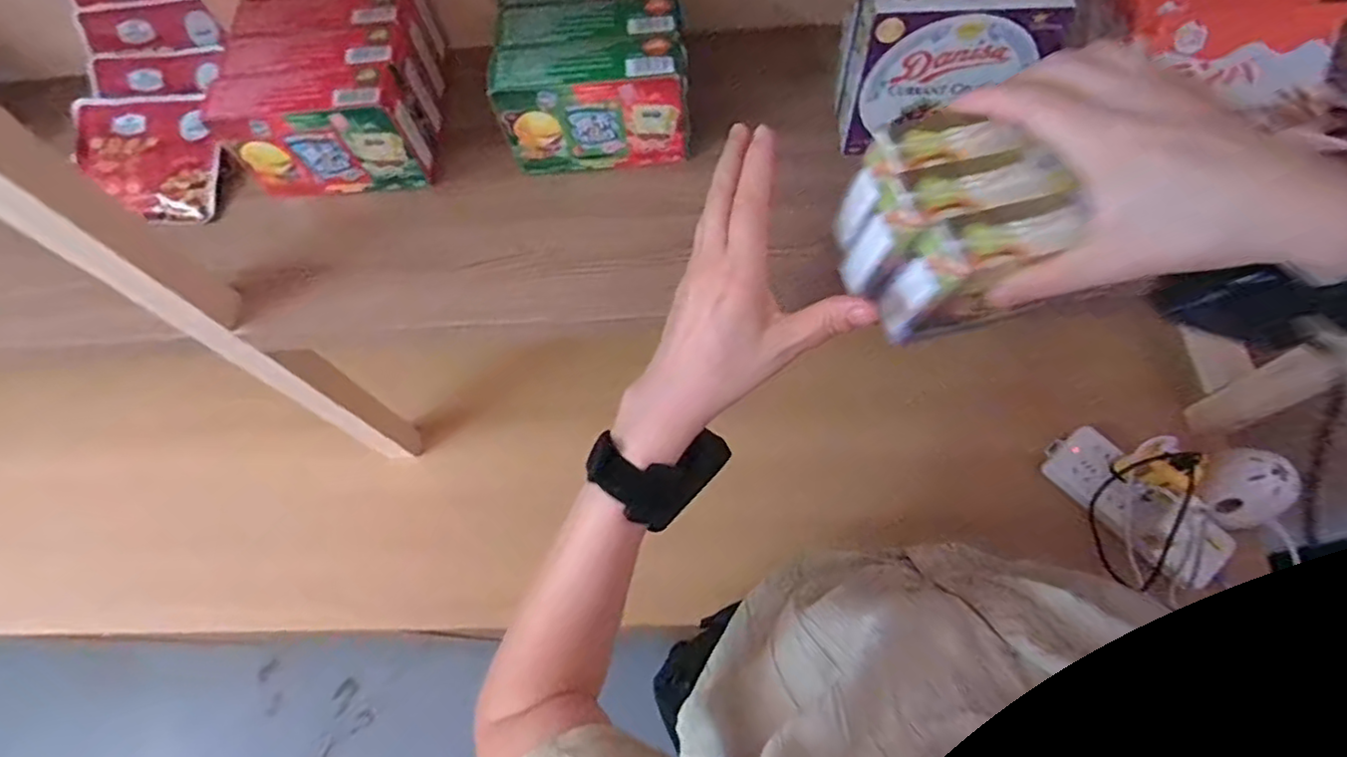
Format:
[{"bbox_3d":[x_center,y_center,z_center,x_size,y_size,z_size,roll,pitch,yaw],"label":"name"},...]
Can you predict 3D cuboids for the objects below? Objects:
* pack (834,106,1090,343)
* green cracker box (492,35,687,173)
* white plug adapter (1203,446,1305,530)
[{"bbox_3d":[0.139,-0.075,0.338,0.075,0.085,0.090,-24,66,-8],"label":"pack"},{"bbox_3d":[-0.059,-0.206,0.507,0.141,0.101,0.041,-2,65,2],"label":"green cracker box"},{"bbox_3d":[0.598,0.112,0.678,0.049,0.089,0.076,18,62,-33],"label":"white plug adapter"}]

